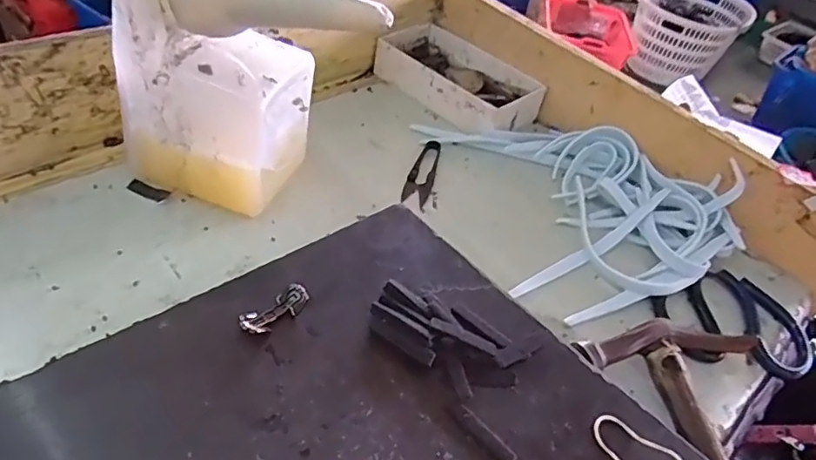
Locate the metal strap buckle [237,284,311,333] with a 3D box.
[{"bbox_3d":[-0.087,0.053,0.377,0.049,0.011,0.018,-24,54,-34],"label":"metal strap buckle"}]

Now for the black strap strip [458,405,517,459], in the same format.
[{"bbox_3d":[0.045,0.121,0.339,0.011,0.004,0.042,-27,55,-35],"label":"black strap strip"}]

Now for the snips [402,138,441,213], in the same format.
[{"bbox_3d":[0.015,-0.059,0.572,0.025,0.012,0.101,16,42,3],"label":"snips"}]

